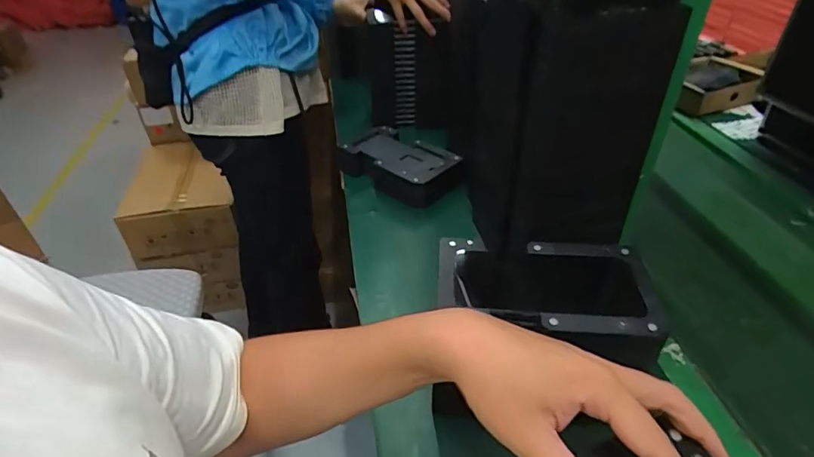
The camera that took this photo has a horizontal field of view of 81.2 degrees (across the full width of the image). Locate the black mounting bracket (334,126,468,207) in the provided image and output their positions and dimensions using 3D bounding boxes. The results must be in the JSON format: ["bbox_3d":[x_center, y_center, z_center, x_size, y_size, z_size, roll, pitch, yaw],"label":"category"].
[{"bbox_3d":[-0.009,-0.103,0.791,0.216,0.055,0.118,24,45,30],"label":"black mounting bracket"}]

